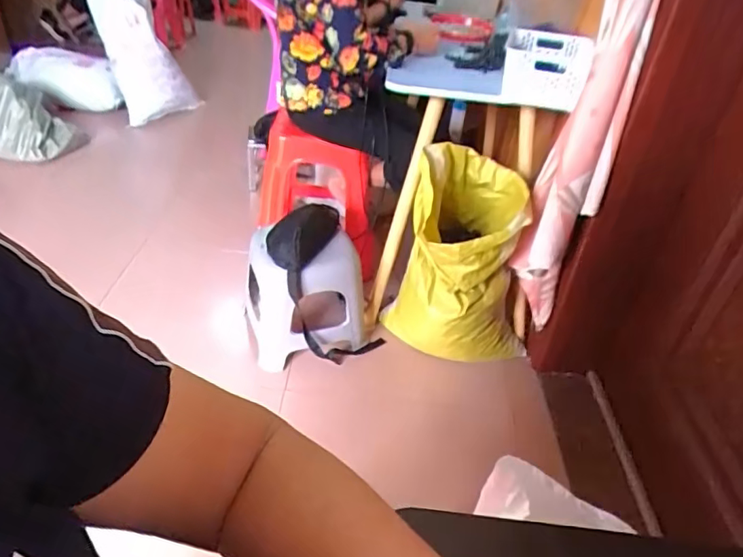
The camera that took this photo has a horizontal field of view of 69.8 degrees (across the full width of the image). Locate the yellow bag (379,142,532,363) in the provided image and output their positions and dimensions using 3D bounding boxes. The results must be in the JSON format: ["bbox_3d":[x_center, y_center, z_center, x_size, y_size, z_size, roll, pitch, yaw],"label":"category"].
[{"bbox_3d":[0.259,-0.044,1.441,0.401,0.554,0.374,15,38,12],"label":"yellow bag"}]

